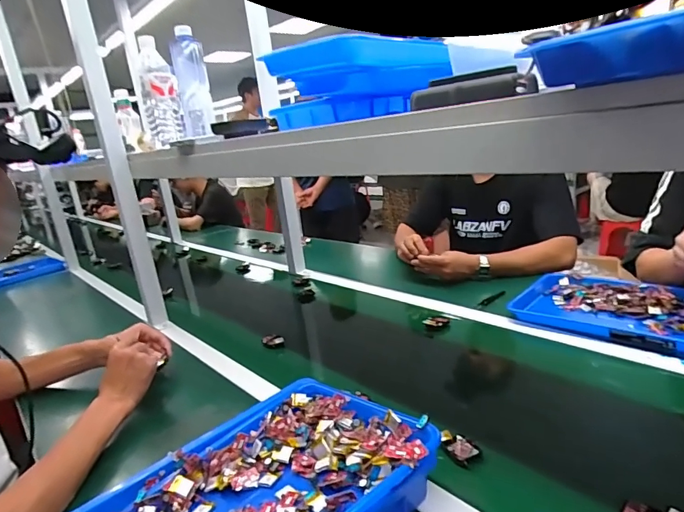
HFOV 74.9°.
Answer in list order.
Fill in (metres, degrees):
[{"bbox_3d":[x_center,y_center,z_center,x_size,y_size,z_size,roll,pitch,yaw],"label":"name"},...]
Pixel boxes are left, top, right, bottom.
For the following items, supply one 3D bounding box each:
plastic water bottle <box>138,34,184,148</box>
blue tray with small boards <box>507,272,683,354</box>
[{"bbox_3d":[-0.384,-0.343,0.939,0.072,0.201,0.070,-12,17,-16],"label":"plastic water bottle"},{"bbox_3d":[0.514,0.093,0.855,0.227,0.037,0.340,-21,21,-40],"label":"blue tray with small boards"}]

